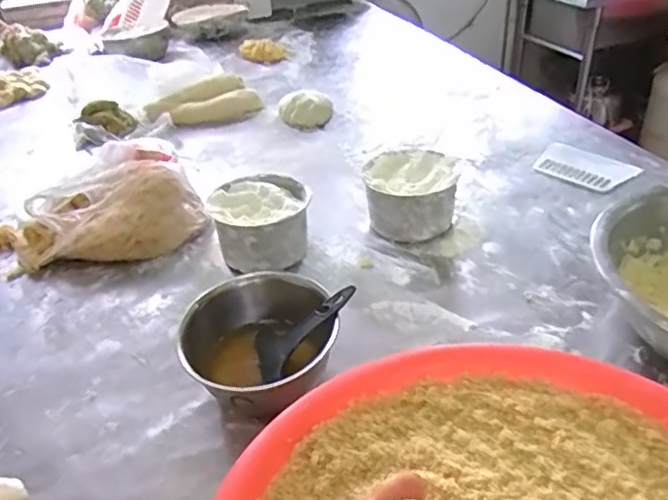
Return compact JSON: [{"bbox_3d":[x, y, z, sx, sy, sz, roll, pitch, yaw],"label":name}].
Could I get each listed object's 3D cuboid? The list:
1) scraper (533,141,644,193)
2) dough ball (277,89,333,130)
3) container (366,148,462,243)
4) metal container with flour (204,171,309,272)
[{"bbox_3d":[0.442,-0.147,1.062,0.157,0.009,0.104,26,46,32],"label":"scraper"},{"bbox_3d":[-0.061,-0.309,1.282,0.110,0.064,0.101,-2,38,2],"label":"dough ball"},{"bbox_3d":[0.119,-0.085,0.941,0.140,0.092,0.153,6,36,13],"label":"container"},{"bbox_3d":[-0.109,-0.037,0.906,0.143,0.097,0.136,-3,35,0],"label":"metal container with flour"}]

